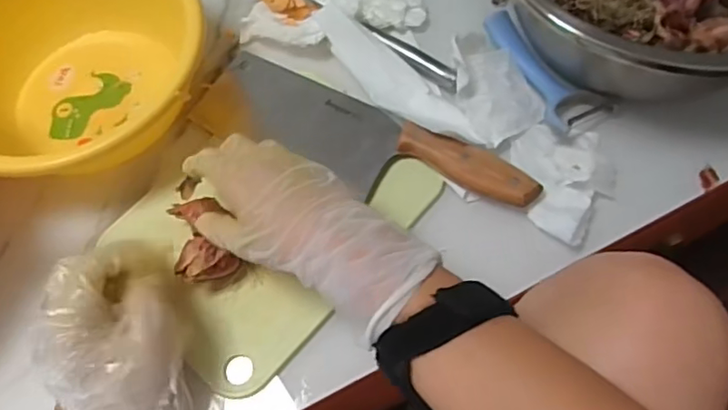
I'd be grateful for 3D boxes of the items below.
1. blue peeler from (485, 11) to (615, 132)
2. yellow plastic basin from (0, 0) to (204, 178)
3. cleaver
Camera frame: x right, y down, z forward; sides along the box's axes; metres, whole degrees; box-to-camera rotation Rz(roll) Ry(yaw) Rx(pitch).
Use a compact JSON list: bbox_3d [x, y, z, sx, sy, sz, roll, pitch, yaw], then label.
[{"bbox_3d":[0.145,-0.113,0.493,0.051,0.021,0.128,-30,66,-12],"label":"blue peeler"},{"bbox_3d":[-0.231,-0.108,0.479,0.212,0.095,0.176,-25,66,-9],"label":"yellow plastic basin"},{"bbox_3d":[-0.005,-0.054,0.474,0.285,0.027,0.079,25,68,14],"label":"cleaver"}]

